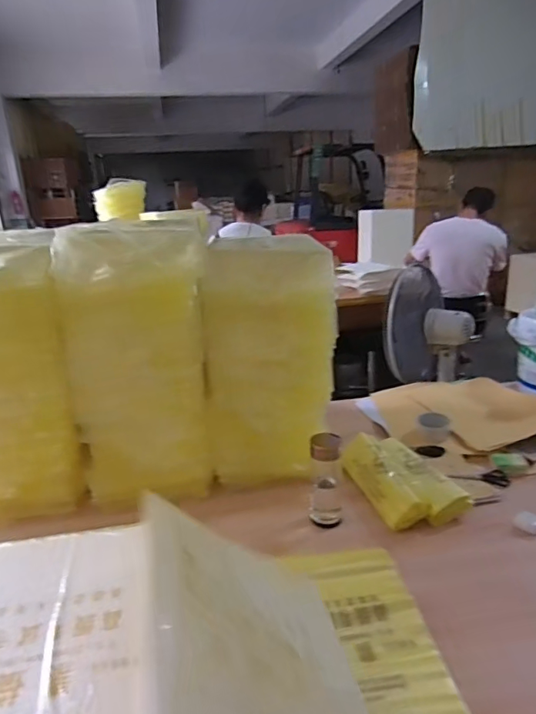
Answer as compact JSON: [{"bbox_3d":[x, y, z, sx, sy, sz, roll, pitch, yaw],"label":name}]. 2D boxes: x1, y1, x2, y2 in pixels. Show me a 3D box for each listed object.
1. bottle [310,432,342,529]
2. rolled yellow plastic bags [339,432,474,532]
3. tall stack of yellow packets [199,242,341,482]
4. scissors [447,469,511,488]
[{"bbox_3d":[0.120,0.248,1.007,0.064,0.199,0.052,-3,19,0],"label":"bottle"},{"bbox_3d":[0.296,0.268,1.103,0.181,0.057,0.279,-8,19,-15],"label":"rolled yellow plastic bags"},{"bbox_3d":[0.003,0.000,1.142,0.283,0.528,0.181,-3,19,-2],"label":"tall stack of yellow packets"},{"bbox_3d":[0.486,0.276,1.114,0.124,0.015,0.051,0,19,8],"label":"scissors"}]

